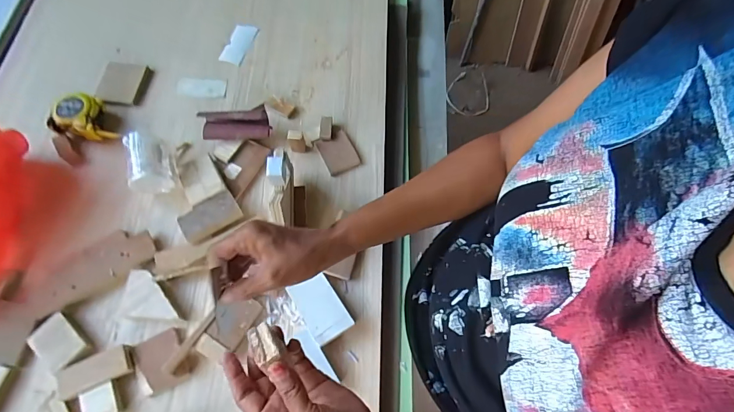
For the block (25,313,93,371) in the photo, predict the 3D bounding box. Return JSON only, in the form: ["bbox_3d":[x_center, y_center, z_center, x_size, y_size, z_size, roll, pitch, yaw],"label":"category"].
[{"bbox_3d":[-0.387,0.172,0.491,0.066,0.013,0.045,37,69,15],"label":"block"}]

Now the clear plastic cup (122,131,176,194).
[{"bbox_3d":[-0.316,-0.063,0.572,0.060,0.067,0.080,-10,67,-5],"label":"clear plastic cup"}]

